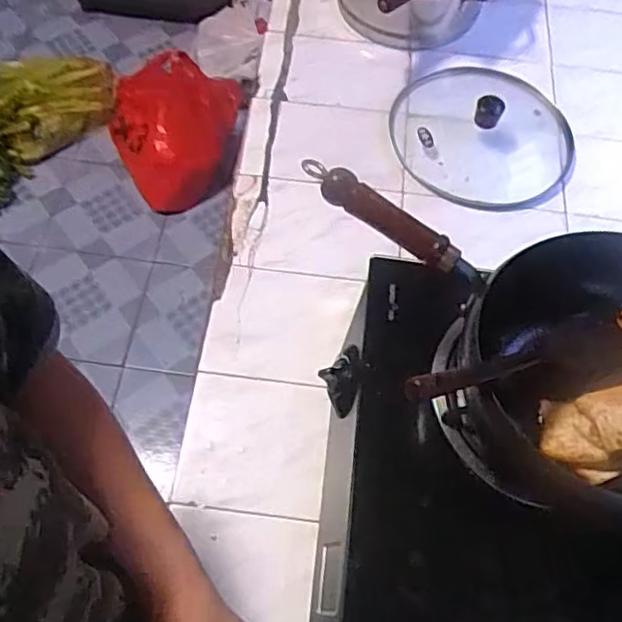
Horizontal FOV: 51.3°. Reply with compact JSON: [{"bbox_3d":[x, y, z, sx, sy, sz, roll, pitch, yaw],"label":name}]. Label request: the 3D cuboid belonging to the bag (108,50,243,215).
[{"bbox_3d":[-0.340,-0.449,1.599,0.312,0.269,0.282,-1,61,-4],"label":"bag"}]

